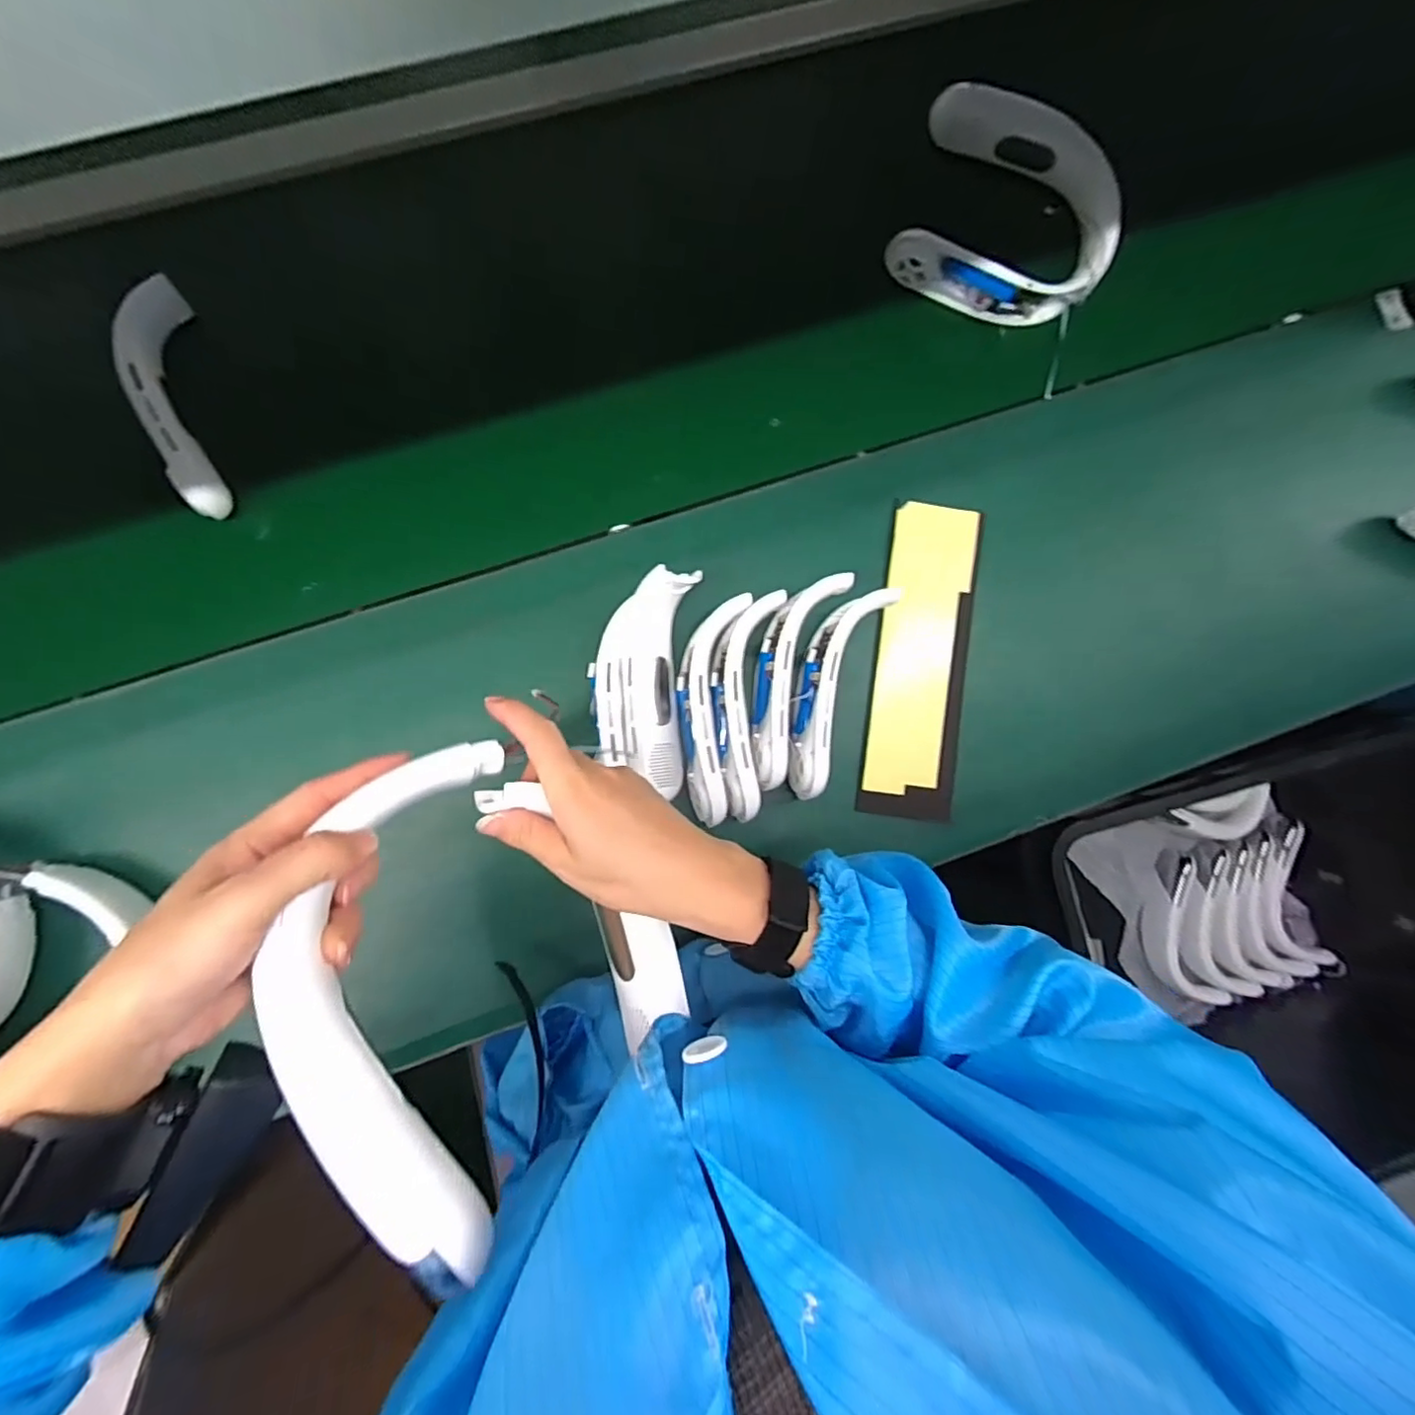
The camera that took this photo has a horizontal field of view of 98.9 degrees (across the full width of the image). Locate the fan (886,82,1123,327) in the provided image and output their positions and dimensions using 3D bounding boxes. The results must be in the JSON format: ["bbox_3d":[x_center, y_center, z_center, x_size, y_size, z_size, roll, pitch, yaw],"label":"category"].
[{"bbox_3d":[0.296,-0.482,0.588,0.199,0.053,0.191,20,86,-4],"label":"fan"}]

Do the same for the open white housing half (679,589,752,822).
[{"bbox_3d":[-0.002,-0.001,0.535,0.054,0.045,0.198,7,87,-5],"label":"open white housing half"}]

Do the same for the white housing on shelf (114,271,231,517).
[{"bbox_3d":[-0.454,-0.257,0.509,0.044,0.041,0.194,-13,89,-6],"label":"white housing on shelf"}]

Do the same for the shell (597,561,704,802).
[{"bbox_3d":[-0.055,-0.015,0.520,0.078,0.064,0.193,3,87,-5],"label":"shell"}]

